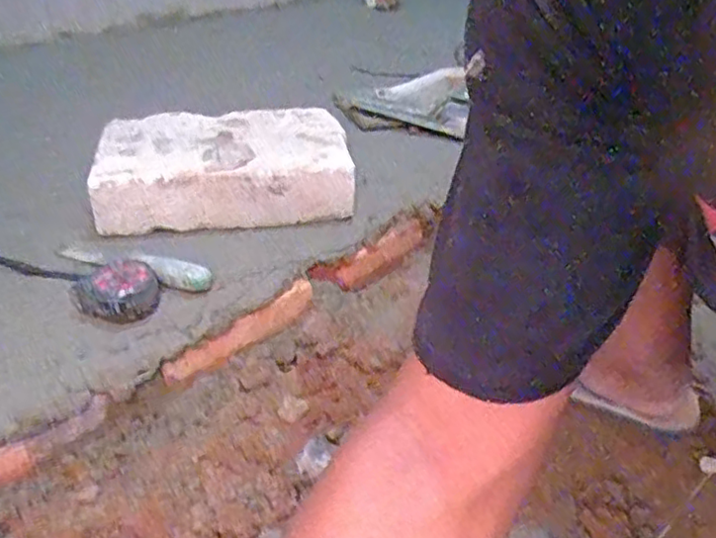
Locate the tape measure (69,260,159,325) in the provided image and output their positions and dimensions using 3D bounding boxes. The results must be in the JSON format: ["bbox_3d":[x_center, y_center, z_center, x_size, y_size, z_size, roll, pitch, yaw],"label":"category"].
[{"bbox_3d":[-0.238,0.023,0.658,0.063,0.042,0.065,2,34,-1],"label":"tape measure"}]

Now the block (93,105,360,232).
[{"bbox_3d":[-0.171,-0.131,0.849,0.304,0.081,0.187,-5,35,-12],"label":"block"}]

